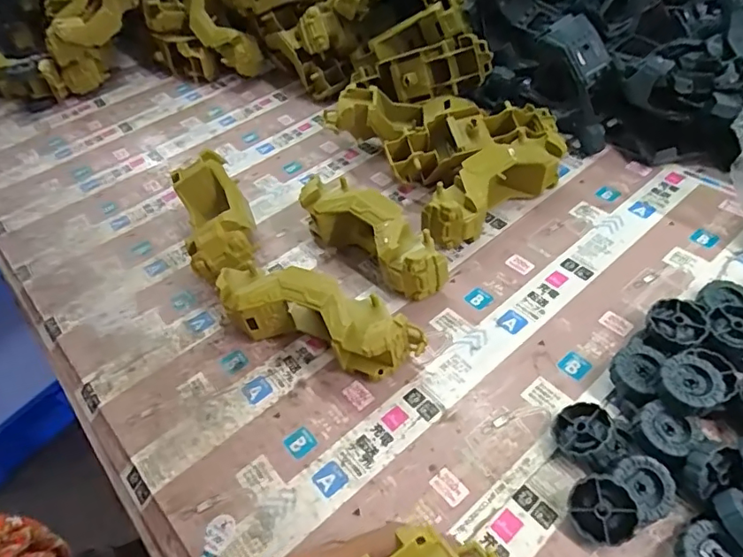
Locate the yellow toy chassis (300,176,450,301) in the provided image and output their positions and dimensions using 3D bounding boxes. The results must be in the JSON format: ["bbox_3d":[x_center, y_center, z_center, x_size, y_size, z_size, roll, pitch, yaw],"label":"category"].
[{"bbox_3d":[-0.001,-0.036,0.476,0.049,0.064,0.159,-37,55,-23],"label":"yellow toy chassis"}]

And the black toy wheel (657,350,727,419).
[{"bbox_3d":[0.209,0.069,0.346,0.035,0.016,0.036,-3,50,4],"label":"black toy wheel"}]

